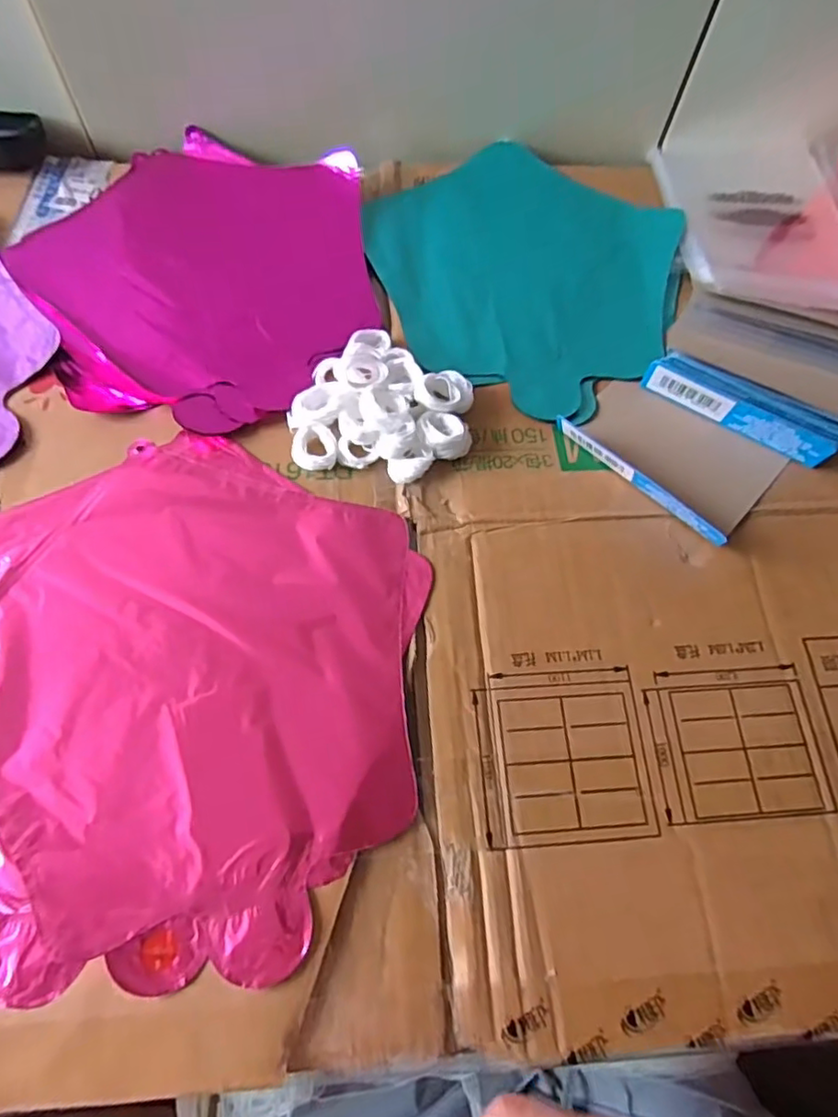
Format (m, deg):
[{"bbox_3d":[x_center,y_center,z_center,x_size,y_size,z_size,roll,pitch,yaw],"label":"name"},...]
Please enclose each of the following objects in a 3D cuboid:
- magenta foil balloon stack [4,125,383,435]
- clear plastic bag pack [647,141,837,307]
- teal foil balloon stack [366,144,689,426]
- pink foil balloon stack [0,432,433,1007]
[{"bbox_3d":[-0.148,-0.201,0.420,0.235,0.022,0.250,26,67,9],"label":"magenta foil balloon stack"},{"bbox_3d":[0.258,-0.262,0.464,0.135,0.029,0.197,3,66,-1],"label":"clear plastic bag pack"},{"bbox_3d":[0.071,-0.208,0.434,0.215,0.013,0.234,22,67,7],"label":"teal foil balloon stack"},{"bbox_3d":[-0.130,0.056,0.304,0.254,0.006,0.253,5,66,-1],"label":"pink foil balloon stack"}]

